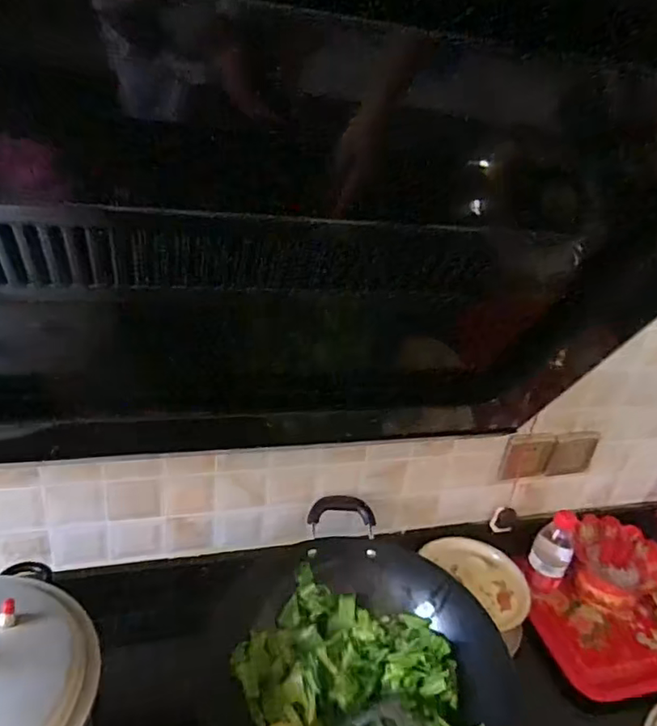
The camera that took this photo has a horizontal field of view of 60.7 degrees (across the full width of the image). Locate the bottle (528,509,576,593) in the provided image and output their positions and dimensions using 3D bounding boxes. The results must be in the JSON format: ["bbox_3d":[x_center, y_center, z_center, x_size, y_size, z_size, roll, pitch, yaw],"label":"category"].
[{"bbox_3d":[0.393,0.322,0.978,0.064,0.129,0.074,24,32,28],"label":"bottle"}]

